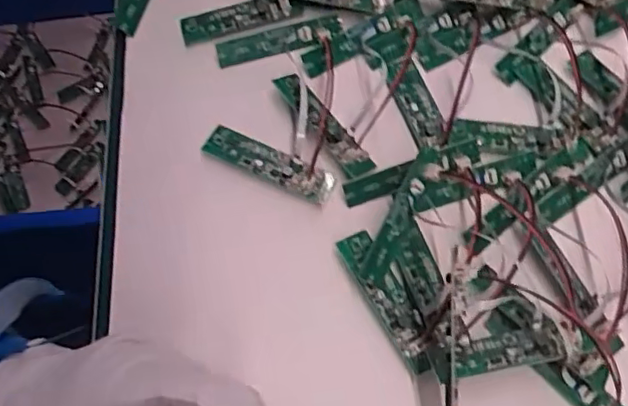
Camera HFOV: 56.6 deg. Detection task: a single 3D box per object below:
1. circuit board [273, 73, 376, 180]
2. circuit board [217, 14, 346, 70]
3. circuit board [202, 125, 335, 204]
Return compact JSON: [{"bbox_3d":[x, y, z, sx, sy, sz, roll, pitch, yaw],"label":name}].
[{"bbox_3d":[0.005,-0.049,0.356,0.020,0.011,0.083,-35,74,-13],"label":"circuit board"},{"bbox_3d":[-0.023,-0.108,0.383,0.083,0.005,0.020,-15,70,-7],"label":"circuit board"},{"bbox_3d":[-0.026,-0.024,0.352,0.083,0.009,0.021,25,70,8],"label":"circuit board"}]

